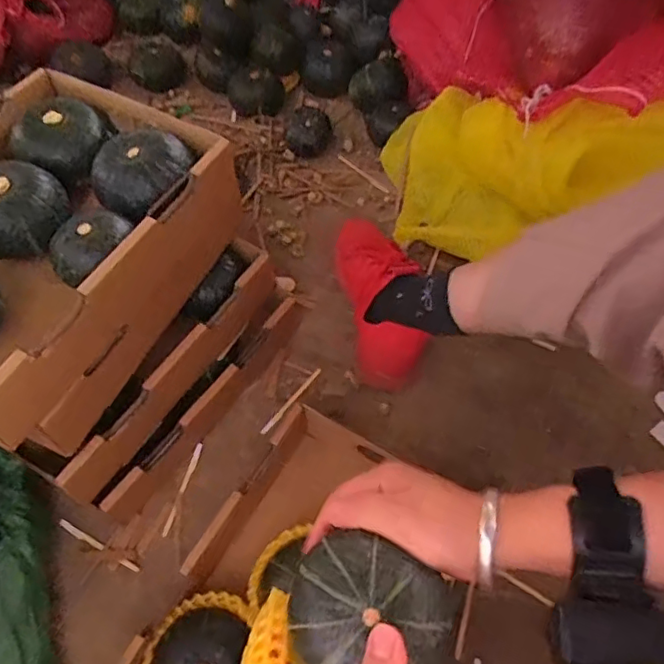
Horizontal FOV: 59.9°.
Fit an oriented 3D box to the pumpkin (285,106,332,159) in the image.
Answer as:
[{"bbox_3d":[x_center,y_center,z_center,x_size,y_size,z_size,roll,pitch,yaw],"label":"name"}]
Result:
[{"bbox_3d":[-0.038,-0.308,0.879,0.071,0.052,0.067,4,59,3],"label":"pumpkin"}]

